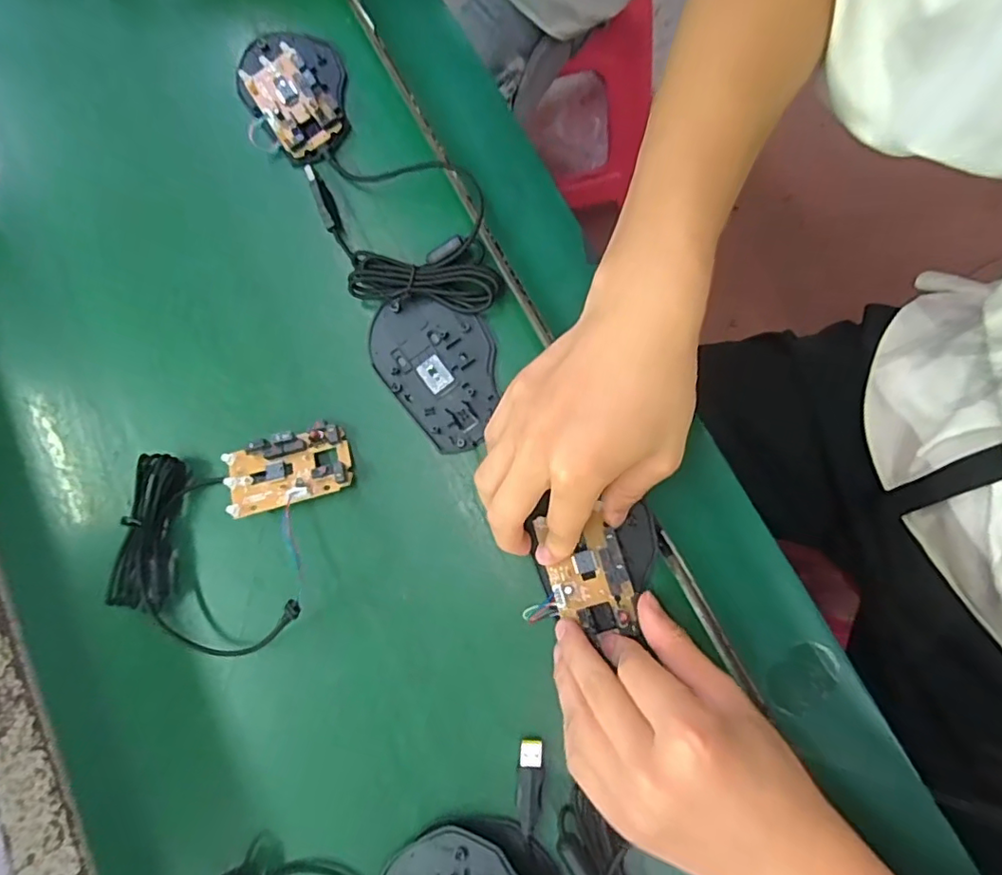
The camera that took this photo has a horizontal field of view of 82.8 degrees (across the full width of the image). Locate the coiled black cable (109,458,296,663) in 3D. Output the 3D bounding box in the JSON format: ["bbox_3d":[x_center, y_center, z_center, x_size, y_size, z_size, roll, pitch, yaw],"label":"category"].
[{"bbox_3d":[-0.185,0.076,0.353,0.127,0.030,0.096,22,78,7],"label":"coiled black cable"}]

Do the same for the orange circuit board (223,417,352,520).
[{"bbox_3d":[-0.137,0.021,0.366,0.079,0.020,0.046,-17,76,-2],"label":"orange circuit board"}]

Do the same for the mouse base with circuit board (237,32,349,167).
[{"bbox_3d":[-0.144,-0.248,0.399,0.070,0.016,0.111,-37,78,-7],"label":"mouse base with circuit board"}]

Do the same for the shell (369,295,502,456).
[{"bbox_3d":[-0.038,-0.047,0.370,0.070,0.020,0.106,-38,78,-7],"label":"shell"}]

